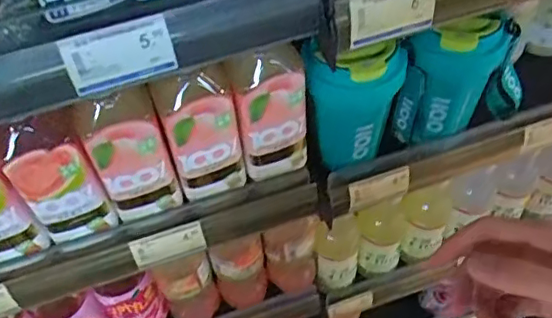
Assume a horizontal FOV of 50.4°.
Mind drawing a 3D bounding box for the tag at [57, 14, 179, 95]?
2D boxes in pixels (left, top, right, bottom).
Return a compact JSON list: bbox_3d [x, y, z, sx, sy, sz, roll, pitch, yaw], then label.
[{"bbox_3d":[-0.098,-0.065,0.368,0.065,0.037,0.009,-17,53,-9],"label":"tag"}]

